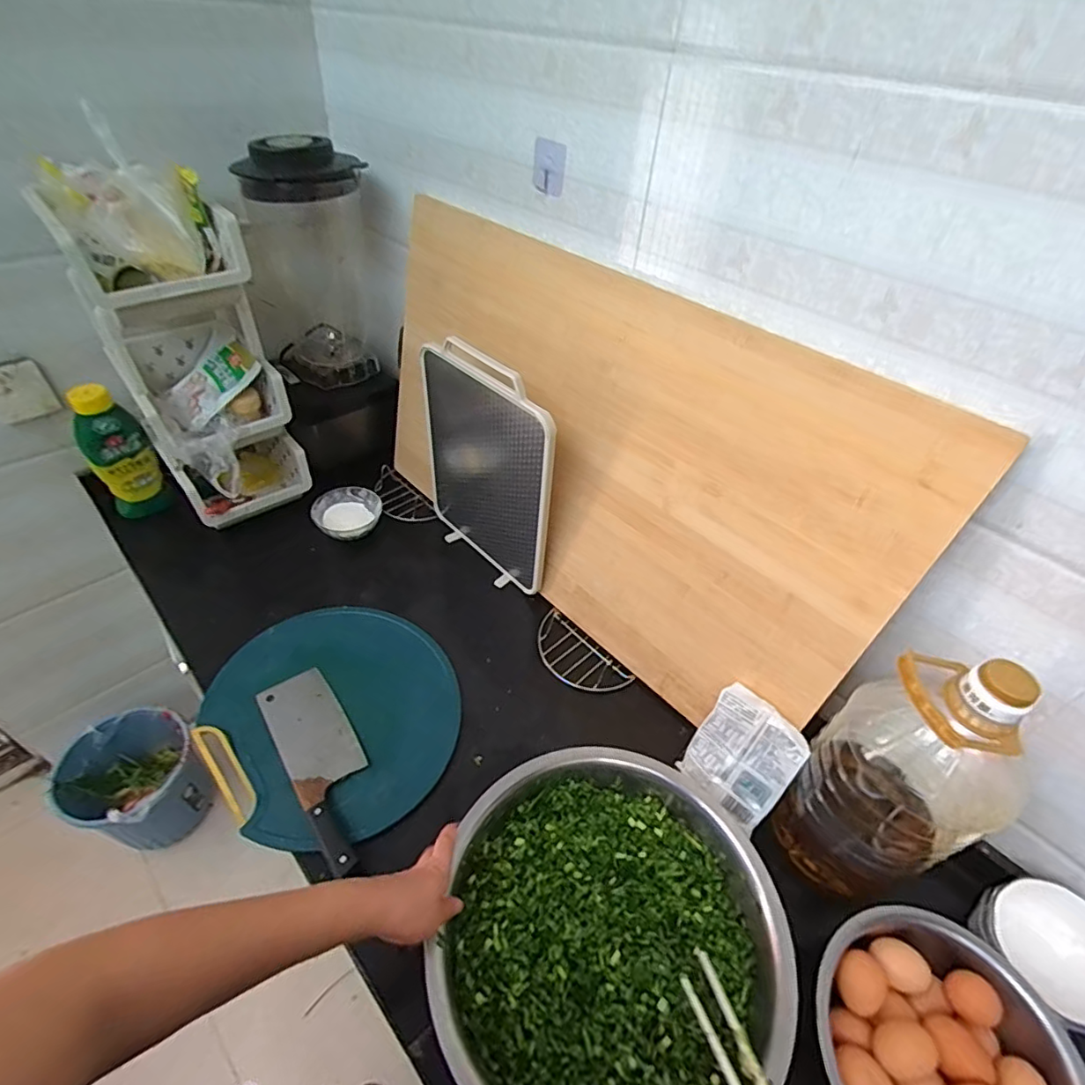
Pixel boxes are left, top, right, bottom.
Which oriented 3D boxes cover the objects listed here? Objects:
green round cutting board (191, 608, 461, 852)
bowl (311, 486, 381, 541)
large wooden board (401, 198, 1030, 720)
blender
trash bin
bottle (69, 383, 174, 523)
[{"bbox_3d":[-0.284,0.232,0.771,0.321,0.030,0.346,3,44,-3],"label":"green round cutting board"},{"bbox_3d":[-0.356,-0.043,1.026,0.118,0.053,0.125,3,44,-3],"label":"bowl"},{"bbox_3d":[0.047,-0.120,0.812,0.031,0.498,0.889,-22,49,-42],"label":"large wooden board"},{"bbox_3d":[-0.402,-0.393,1.038,0.217,0.545,0.260,-14,47,-20],"label":"blender"},{"bbox_3d":[-0.894,0.545,1.247,0.239,0.274,0.240,3,44,-3],"label":"trash bin"},{"bbox_3d":[-0.736,-0.154,0.962,0.094,0.246,0.057,-26,52,-29],"label":"bottle"}]

